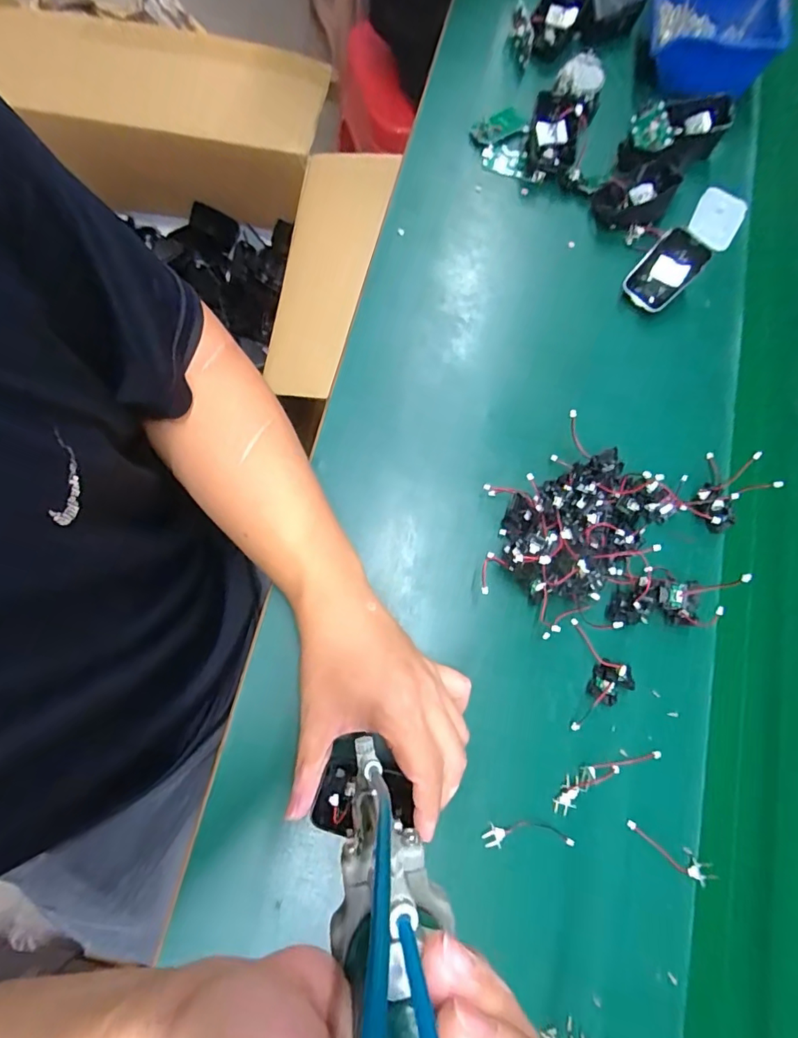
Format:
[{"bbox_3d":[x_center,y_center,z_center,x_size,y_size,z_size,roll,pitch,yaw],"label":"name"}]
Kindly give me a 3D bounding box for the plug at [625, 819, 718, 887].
[{"bbox_3d":[0.191,0.237,0.355,0.066,0.006,0.016,27,79,6],"label":"plug"}]

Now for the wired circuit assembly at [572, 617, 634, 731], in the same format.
[{"bbox_3d":[0.153,0.118,0.377,0.041,0.011,0.078,5,77,2],"label":"wired circuit assembly"}]

